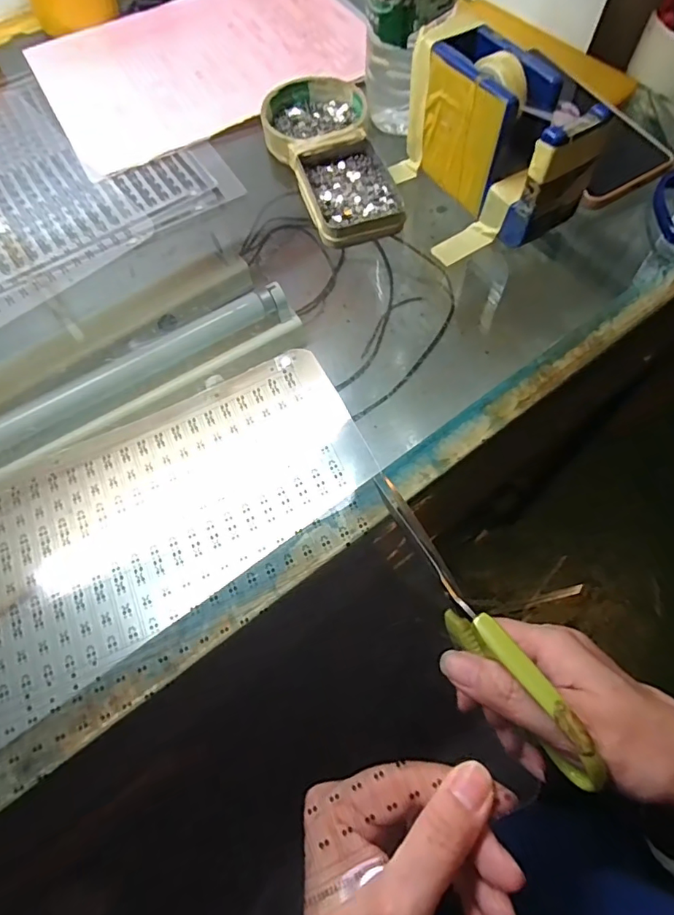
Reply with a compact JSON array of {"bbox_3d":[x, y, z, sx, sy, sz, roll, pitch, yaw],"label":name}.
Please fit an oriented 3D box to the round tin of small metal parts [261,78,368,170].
[{"bbox_3d":[-0.017,-0.267,0.401,0.080,0.023,0.089,-10,65,-3],"label":"round tin of small metal parts"}]

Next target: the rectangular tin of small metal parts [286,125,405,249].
[{"bbox_3d":[0.008,-0.195,0.363,0.066,0.019,0.096,-14,65,-5],"label":"rectangular tin of small metal parts"}]

